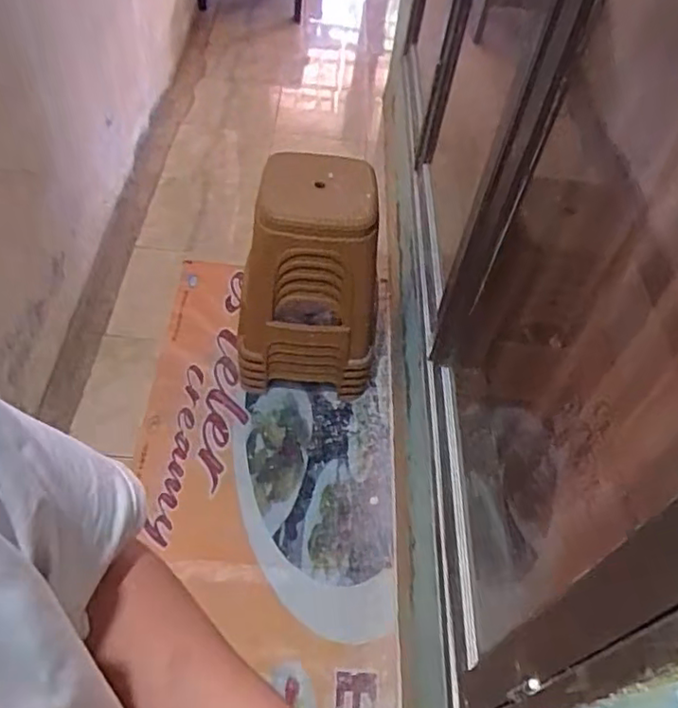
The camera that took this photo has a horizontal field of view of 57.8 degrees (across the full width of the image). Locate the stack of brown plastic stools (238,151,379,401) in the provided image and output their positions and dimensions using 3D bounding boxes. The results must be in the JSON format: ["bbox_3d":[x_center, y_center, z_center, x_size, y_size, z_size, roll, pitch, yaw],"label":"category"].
[{"bbox_3d":[-0.073,-0.171,1.555,0.334,0.615,0.252,3,51,-3],"label":"stack of brown plastic stools"}]

